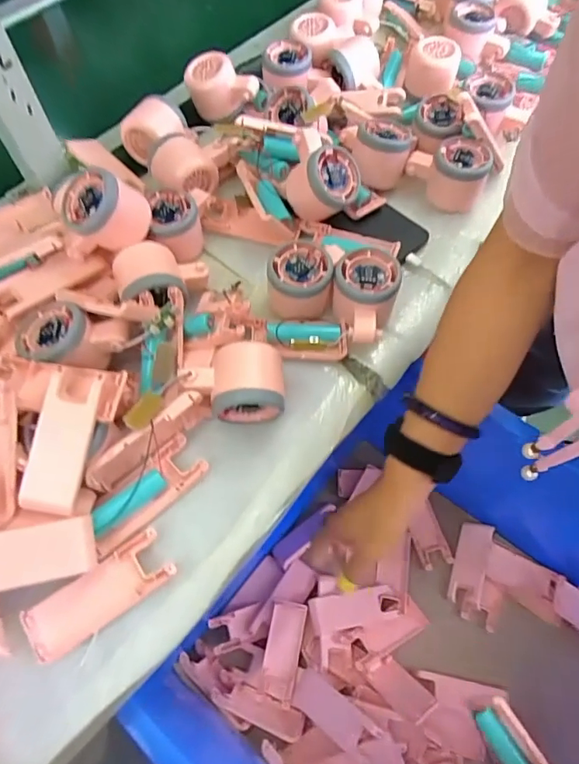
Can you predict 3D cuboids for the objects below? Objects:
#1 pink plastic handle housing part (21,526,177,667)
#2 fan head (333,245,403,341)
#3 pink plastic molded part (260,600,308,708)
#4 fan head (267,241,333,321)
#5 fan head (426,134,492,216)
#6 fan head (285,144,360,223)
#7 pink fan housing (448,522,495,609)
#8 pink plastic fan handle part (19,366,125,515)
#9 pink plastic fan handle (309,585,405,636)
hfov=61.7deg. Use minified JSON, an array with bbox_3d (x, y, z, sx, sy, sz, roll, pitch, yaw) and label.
[{"bbox_3d":[-0.135,0.153,0.349,0.103,0.013,0.039,-32,66,-15],"label":"pink plastic handle housing part"},{"bbox_3d":[0.066,-0.074,0.437,0.055,0.049,0.077,8,62,5],"label":"fan head"},{"bbox_3d":[-0.007,0.309,0.558,0.039,0.013,0.103,9,81,5],"label":"pink plastic molded part"},{"bbox_3d":[0.009,-0.093,0.441,0.057,0.042,0.053,-2,62,0],"label":"fan head"},{"bbox_3d":[0.180,-0.223,0.516,0.057,0.049,0.063,18,64,10],"label":"fan head"},{"bbox_3d":[0.030,-0.195,0.479,0.062,0.054,0.057,18,80,-29],"label":"fan head"},{"bbox_3d":[0.227,0.223,0.605,0.038,0.018,0.098,15,63,9],"label":"pink fan housing"},{"bbox_3d":[-0.162,0.040,0.357,0.047,0.028,0.107,20,85,-15],"label":"pink plastic fan handle part"},{"bbox_3d":[0.082,0.266,0.573,0.107,0.019,0.039,-11,62,-5],"label":"pink plastic fan handle"}]

